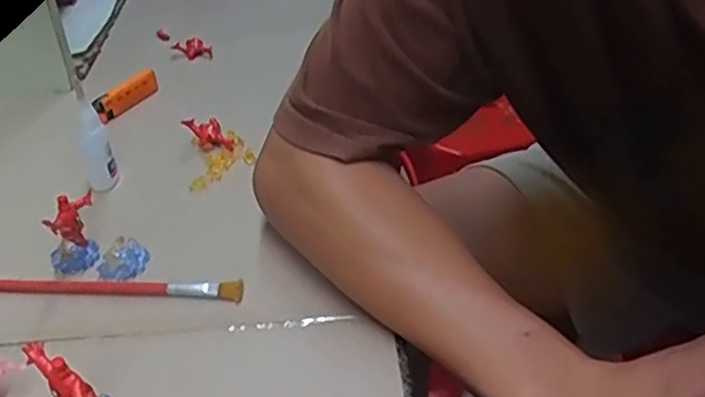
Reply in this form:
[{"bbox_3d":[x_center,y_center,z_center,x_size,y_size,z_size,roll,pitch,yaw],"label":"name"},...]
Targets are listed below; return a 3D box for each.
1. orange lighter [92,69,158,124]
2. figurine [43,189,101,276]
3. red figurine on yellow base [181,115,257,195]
[{"bbox_3d":[-0.221,-0.101,0.683,0.018,0.025,0.079,9,35,22],"label":"orange lighter"},{"bbox_3d":[-0.192,0.021,0.472,0.036,0.046,0.032,-17,34,-17],"label":"figurine"},{"bbox_3d":[-0.113,-0.042,0.592,0.053,0.023,0.085,-11,33,-8],"label":"red figurine on yellow base"}]

